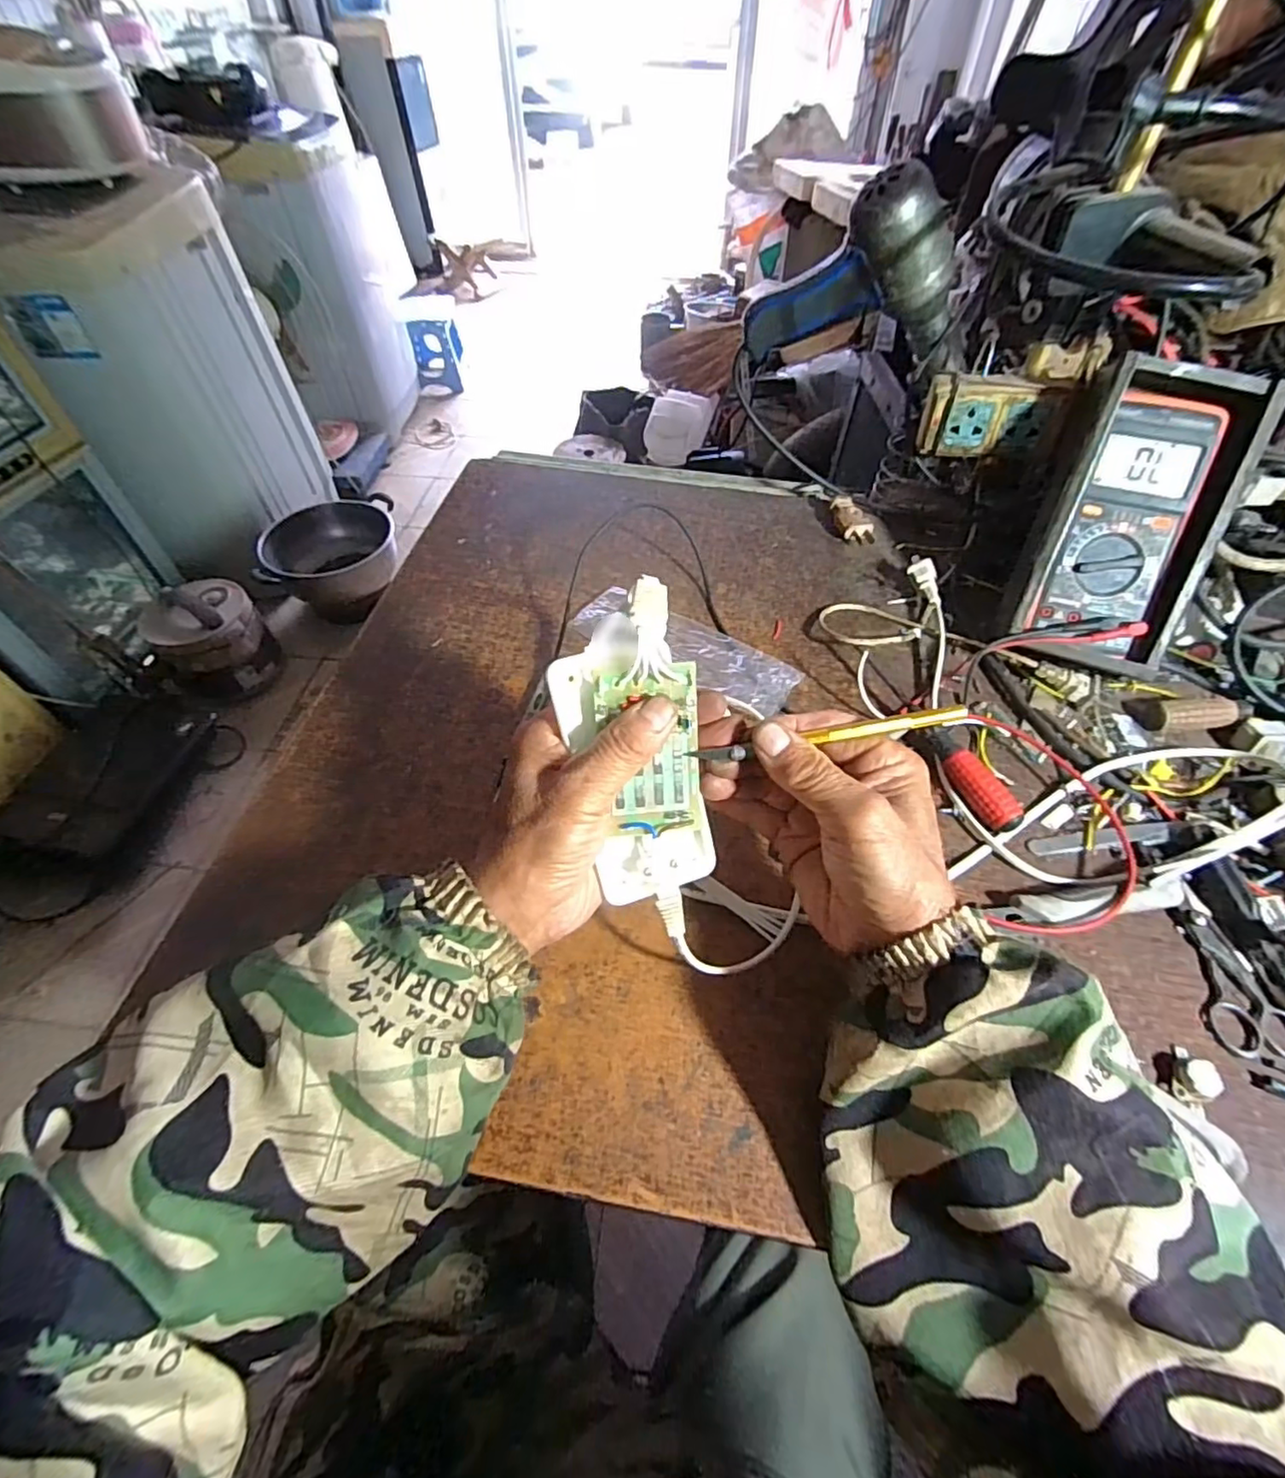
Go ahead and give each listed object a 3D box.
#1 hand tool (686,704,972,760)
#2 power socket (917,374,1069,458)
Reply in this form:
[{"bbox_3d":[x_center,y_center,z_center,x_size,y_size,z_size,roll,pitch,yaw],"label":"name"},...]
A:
[{"bbox_3d":[0.091,-0.001,0.306,0.135,0.007,0.008,-10,53,2],"label":"hand tool"},{"bbox_3d":[0.281,-0.258,0.500,0.105,0.054,0.024,6,53,5],"label":"power socket"}]

